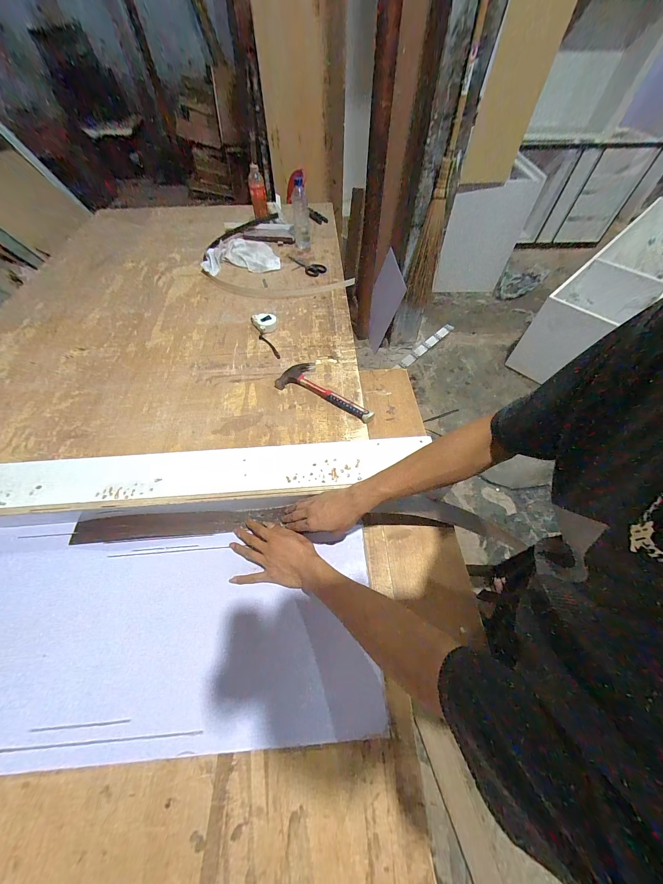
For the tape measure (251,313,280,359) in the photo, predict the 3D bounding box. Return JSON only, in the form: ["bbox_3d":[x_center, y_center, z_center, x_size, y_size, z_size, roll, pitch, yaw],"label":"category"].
[{"bbox_3d":[-0.199,-0.334,0.901,0.075,0.024,0.201,-13,56,-7],"label":"tape measure"}]

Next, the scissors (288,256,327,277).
[{"bbox_3d":[-0.113,-0.699,1.166,0.182,0.016,0.097,21,59,16],"label":"scissors"}]

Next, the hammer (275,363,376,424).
[{"bbox_3d":[-0.006,-0.142,0.772,0.282,0.023,0.107,24,59,17],"label":"hammer"}]

